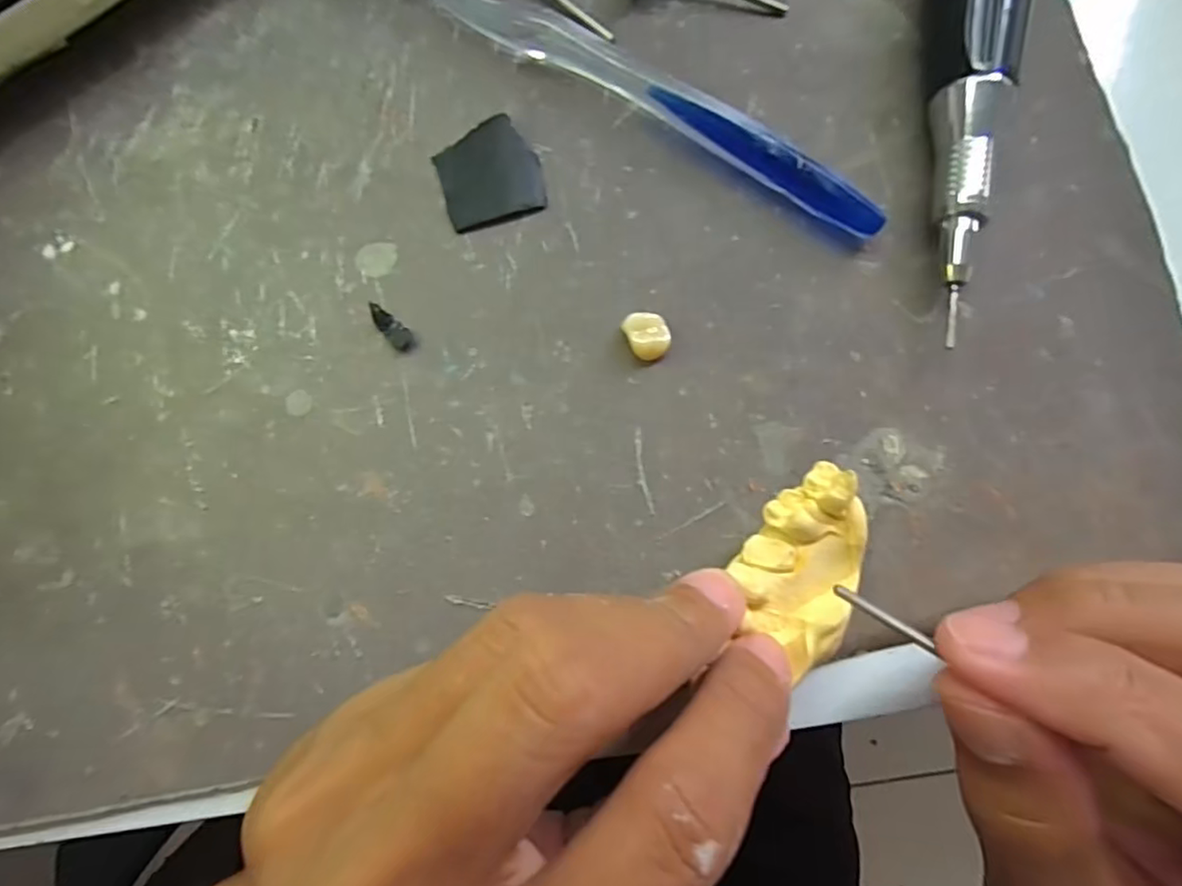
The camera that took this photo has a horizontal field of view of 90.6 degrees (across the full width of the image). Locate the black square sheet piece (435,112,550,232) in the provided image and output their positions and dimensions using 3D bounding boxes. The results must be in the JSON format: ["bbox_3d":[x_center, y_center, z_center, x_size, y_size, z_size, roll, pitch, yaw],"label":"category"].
[{"bbox_3d":[-0.028,-0.075,0.162,0.027,0.004,0.029,-17,80,-3],"label":"black square sheet piece"}]

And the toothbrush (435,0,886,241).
[{"bbox_3d":[0.000,-0.109,0.161,0.182,0.019,0.017,35,81,6],"label":"toothbrush"}]

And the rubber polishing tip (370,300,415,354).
[{"bbox_3d":[-0.052,-0.030,0.153,0.006,0.005,0.014,-43,83,-7],"label":"rubber polishing tip"}]

